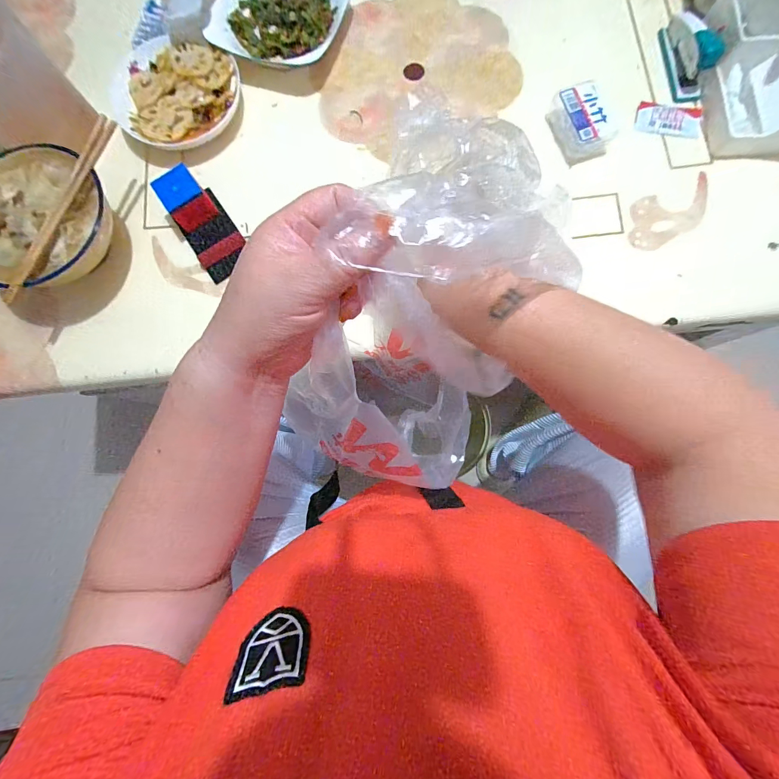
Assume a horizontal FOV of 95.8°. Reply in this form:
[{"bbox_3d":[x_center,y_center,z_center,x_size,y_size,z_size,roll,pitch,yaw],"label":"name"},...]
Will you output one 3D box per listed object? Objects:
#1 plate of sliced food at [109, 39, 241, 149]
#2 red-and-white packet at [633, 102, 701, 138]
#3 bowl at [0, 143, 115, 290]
[{"bbox_3d":[-0.284,-0.400,0.473,0.161,0.041,0.148,0,81,3],"label":"plate of sliced food"},{"bbox_3d":[0.364,-0.350,0.458,0.077,0.011,0.040,15,82,5],"label":"red-and-white packet"},{"bbox_3d":[-0.412,-0.195,0.426,0.161,0.073,0.162,0,81,3],"label":"bowl"}]

